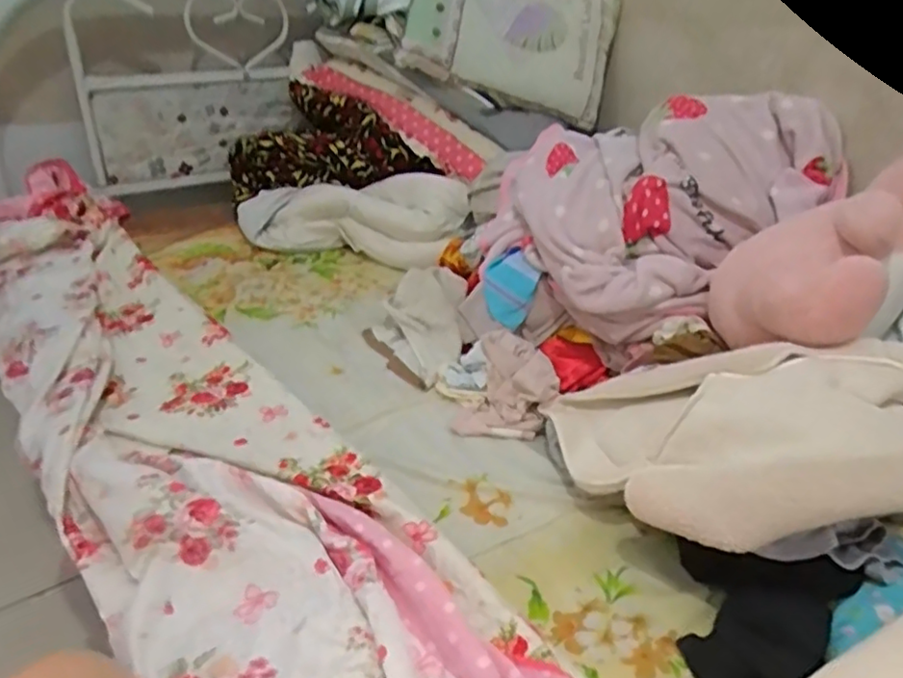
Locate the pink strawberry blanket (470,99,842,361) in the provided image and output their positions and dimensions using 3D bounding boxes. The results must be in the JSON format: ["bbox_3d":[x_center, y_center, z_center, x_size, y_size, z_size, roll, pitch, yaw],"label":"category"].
[{"bbox_3d":[0.358,-0.240,1.100,0.570,0.276,0.409,-15,35,-25],"label":"pink strawberry blanket"}]

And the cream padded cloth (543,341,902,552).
[{"bbox_3d":[0.328,0.091,0.732,0.351,0.180,0.336,-4,32,-10],"label":"cream padded cloth"}]

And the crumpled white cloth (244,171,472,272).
[{"bbox_3d":[-0.225,-0.279,1.400,0.513,0.160,0.169,6,32,6],"label":"crumpled white cloth"}]

